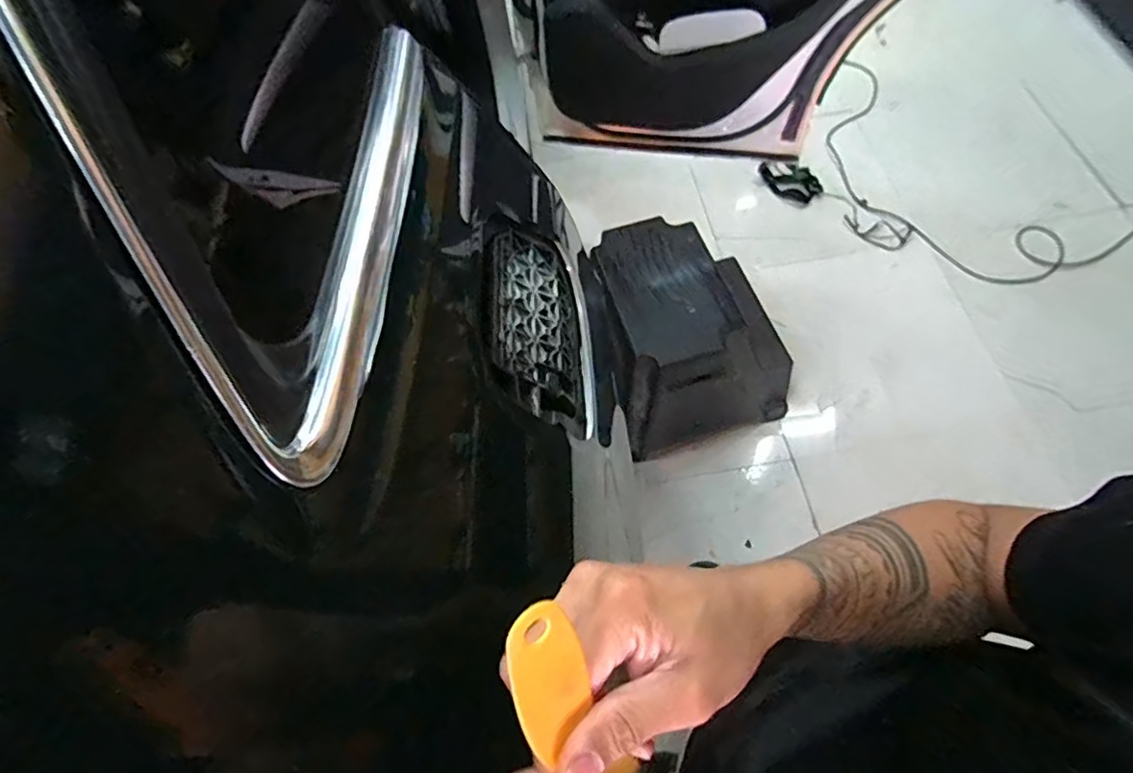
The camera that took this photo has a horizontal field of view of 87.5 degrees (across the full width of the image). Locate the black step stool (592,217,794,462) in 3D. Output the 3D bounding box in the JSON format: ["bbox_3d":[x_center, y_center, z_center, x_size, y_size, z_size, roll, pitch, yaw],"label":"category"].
[{"bbox_3d":[0.294,-0.134,1.436,0.417,0.371,0.430,-20,62,-6],"label":"black step stool"}]

